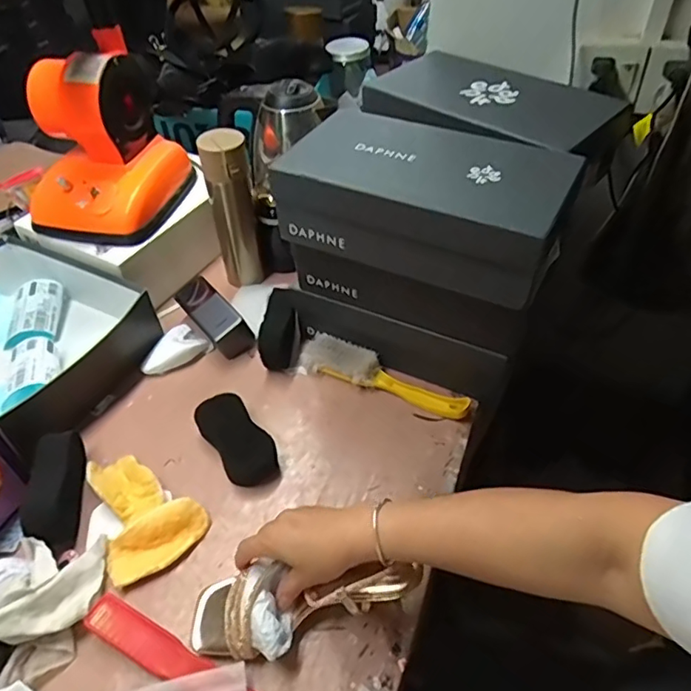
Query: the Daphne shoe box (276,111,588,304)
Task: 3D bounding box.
[{"bbox_3d":[0.089,-0.167,0.618,0.289,0.096,0.176,21,51,20],"label":"Daphne shoe box"}]

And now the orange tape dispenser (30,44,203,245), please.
[{"bbox_3d":[-0.346,-0.289,0.797,0.170,0.193,0.212,13,48,14],"label":"orange tape dispenser"}]

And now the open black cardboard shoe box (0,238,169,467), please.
[{"bbox_3d":[-0.447,-0.027,0.778,0.340,0.095,0.267,23,51,22],"label":"open black cardboard shoe box"}]

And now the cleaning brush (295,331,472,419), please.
[{"bbox_3d":[0.048,0.034,0.738,0.239,0.035,0.055,17,49,18],"label":"cleaning brush"}]

